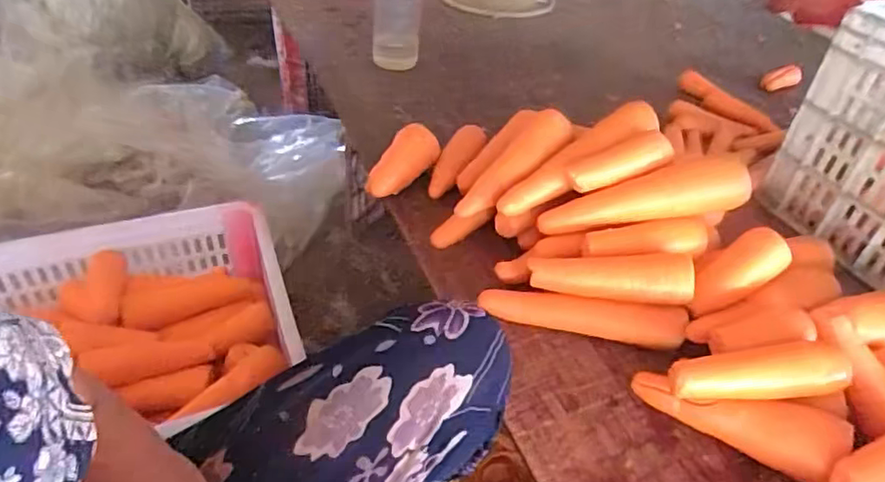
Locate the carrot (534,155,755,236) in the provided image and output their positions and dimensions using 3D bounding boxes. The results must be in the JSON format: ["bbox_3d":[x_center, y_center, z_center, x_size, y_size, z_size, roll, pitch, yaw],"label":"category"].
[{"bbox_3d":[0.212,-0.044,0.632,0.217,0.045,0.047,-12,38,12],"label":"carrot"}]

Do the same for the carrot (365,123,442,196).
[{"bbox_3d":[-0.052,-0.101,0.757,0.047,0.043,0.119,31,68,26],"label":"carrot"}]

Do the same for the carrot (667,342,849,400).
[{"bbox_3d":[0.270,0.111,0.497,0.156,0.033,0.036,-1,41,-7],"label":"carrot"}]

